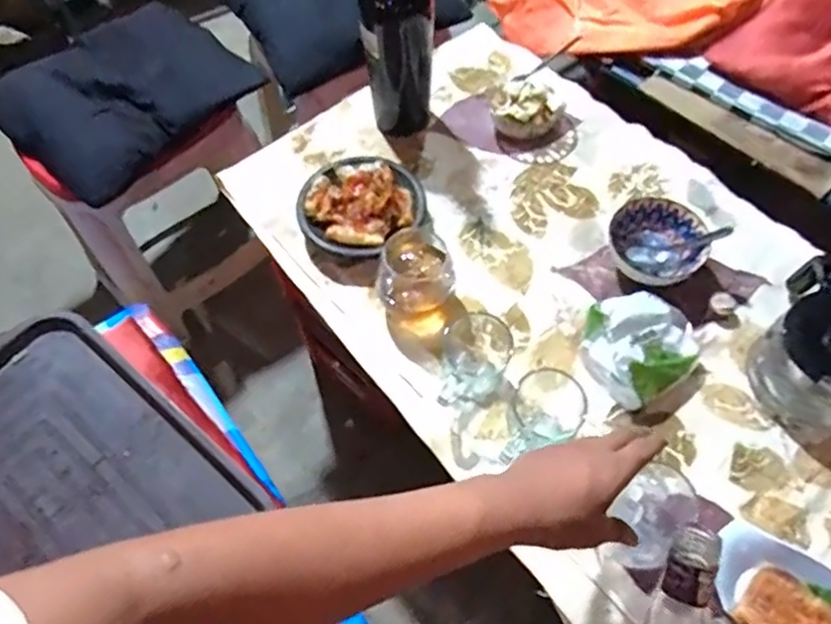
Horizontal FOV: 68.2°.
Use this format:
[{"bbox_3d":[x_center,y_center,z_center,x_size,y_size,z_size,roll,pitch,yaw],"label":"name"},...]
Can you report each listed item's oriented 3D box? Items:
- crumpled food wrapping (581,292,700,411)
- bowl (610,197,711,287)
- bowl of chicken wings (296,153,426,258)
[{"bbox_3d":[0.251,0.029,0.668,0.120,0.072,0.114,-29,64,-14],"label":"crumpled food wrapping"},{"bbox_3d":[0.287,-0.080,0.735,0.104,0.055,0.097,0,61,1],"label":"bowl"},{"bbox_3d":[-0.065,-0.134,0.780,0.147,0.055,0.143,0,61,1],"label":"bowl of chicken wings"}]

